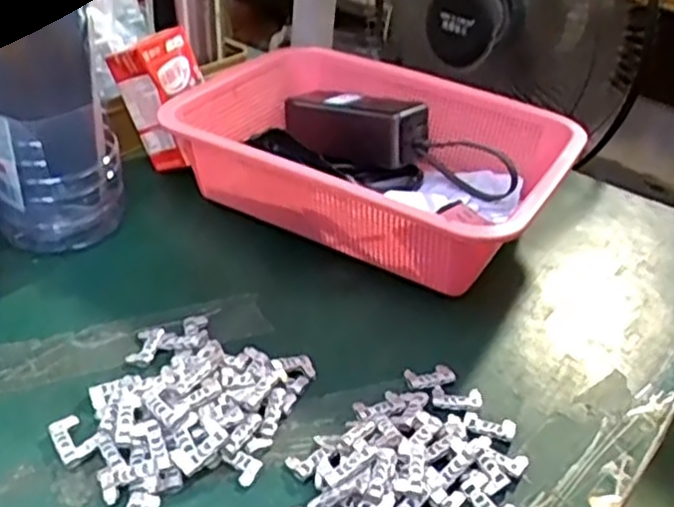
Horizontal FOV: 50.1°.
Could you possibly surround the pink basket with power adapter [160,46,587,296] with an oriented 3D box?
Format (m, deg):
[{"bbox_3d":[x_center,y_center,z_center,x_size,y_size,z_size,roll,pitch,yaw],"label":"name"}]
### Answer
[{"bbox_3d":[0.035,-0.081,0.612,0.300,0.085,0.231,24,39,22],"label":"pink basket with power adapter"}]

